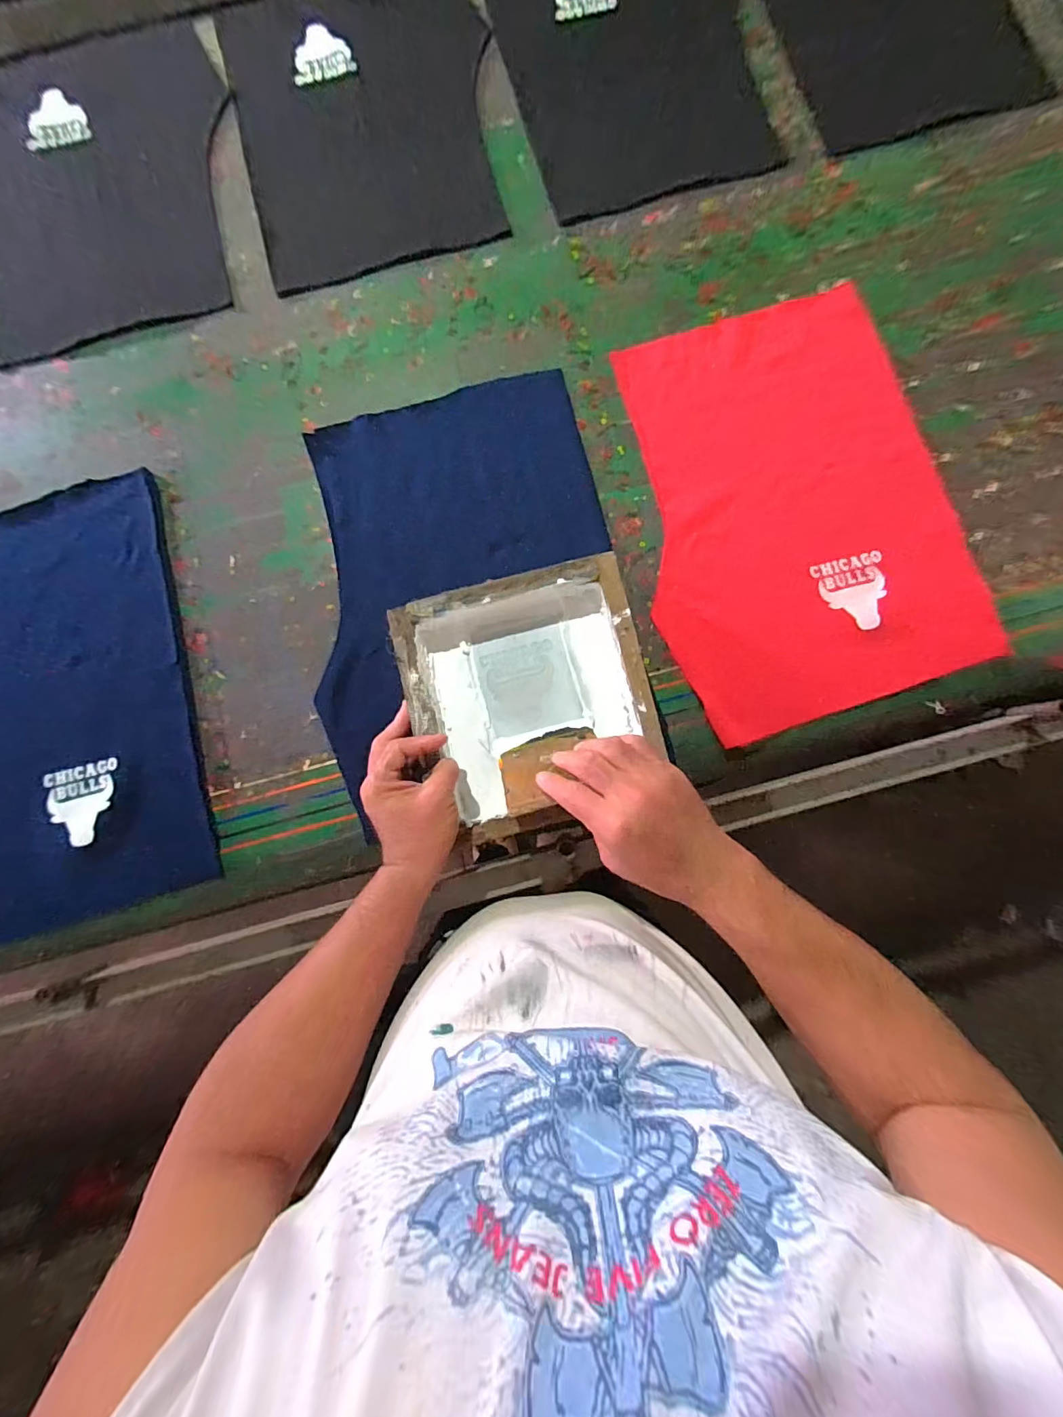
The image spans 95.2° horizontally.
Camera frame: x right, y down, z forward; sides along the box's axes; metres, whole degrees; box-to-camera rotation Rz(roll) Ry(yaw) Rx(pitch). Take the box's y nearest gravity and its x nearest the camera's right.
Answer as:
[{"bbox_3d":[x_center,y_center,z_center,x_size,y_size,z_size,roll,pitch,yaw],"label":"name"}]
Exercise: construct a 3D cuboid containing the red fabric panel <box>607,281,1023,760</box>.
[{"bbox_3d":[0.301,-0.232,0.555,0.347,0.009,0.482,-13,82,-1],"label":"red fabric panel"}]

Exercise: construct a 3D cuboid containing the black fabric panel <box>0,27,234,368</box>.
[{"bbox_3d":[-0.563,-0.681,0.636,0.328,0.013,0.436,-13,84,0],"label":"black fabric panel"}]

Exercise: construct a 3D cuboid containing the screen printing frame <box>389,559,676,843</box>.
[{"bbox_3d":[0.002,-0.008,0.512,0.243,0.046,0.251,-15,82,-1],"label":"screen printing frame"}]

